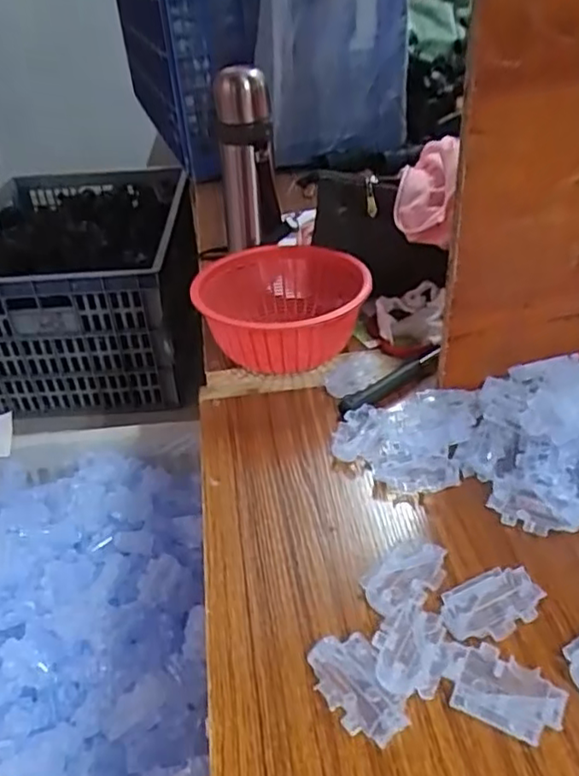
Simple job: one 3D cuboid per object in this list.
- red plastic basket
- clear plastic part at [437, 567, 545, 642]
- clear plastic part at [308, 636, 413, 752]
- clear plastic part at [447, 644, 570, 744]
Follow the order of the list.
[{"bbox_3d":[-0.008,-0.084,0.695,0.176,0.085,0.192,-2,36,2],"label":"red plastic basket"},{"bbox_3d":[0.135,0.145,0.425,0.068,0.010,0.041,-16,38,-17],"label":"clear plastic part"},{"bbox_3d":[0.040,0.180,0.383,0.038,0.018,0.066,-17,38,-17],"label":"clear plastic part"},{"bbox_3d":[0.131,0.183,0.377,0.059,0.011,0.041,17,41,25],"label":"clear plastic part"}]

